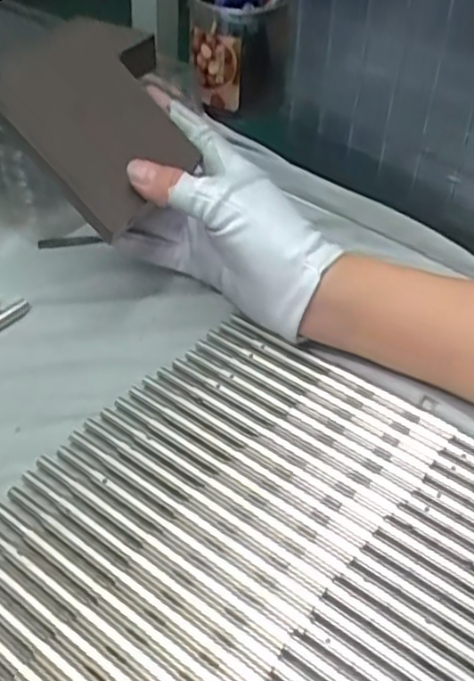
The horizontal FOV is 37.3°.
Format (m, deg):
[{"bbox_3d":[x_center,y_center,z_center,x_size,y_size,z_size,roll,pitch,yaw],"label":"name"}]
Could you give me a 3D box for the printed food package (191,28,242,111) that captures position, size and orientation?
[{"bbox_3d":[-0.019,-0.217,0.563,0.049,0.058,0.010,26,45,25],"label":"printed food package"}]

